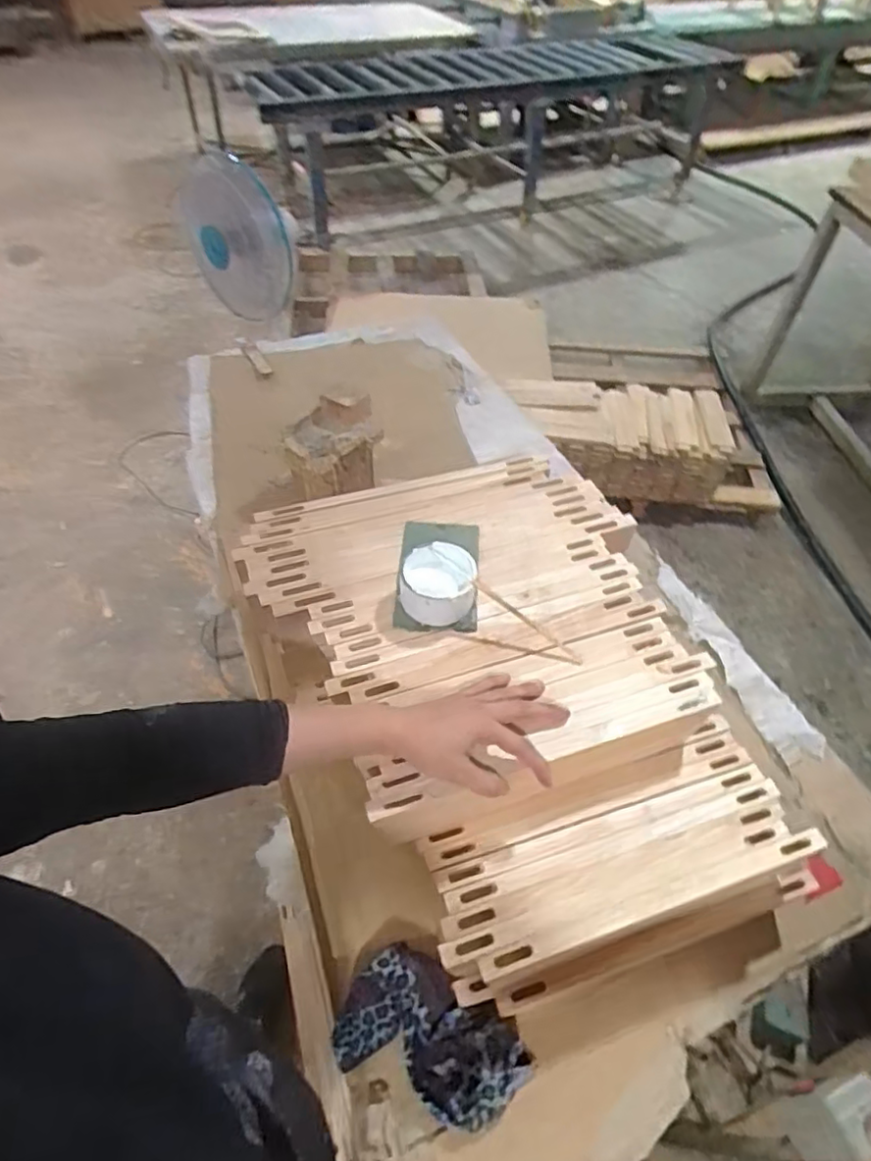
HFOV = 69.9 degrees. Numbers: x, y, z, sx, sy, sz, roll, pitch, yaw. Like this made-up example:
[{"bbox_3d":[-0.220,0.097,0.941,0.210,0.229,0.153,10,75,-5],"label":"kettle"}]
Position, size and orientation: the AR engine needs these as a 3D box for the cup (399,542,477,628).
[{"bbox_3d":[0.002,0.002,0.682,0.080,0.048,0.080,1,51,-2],"label":"cup"}]

